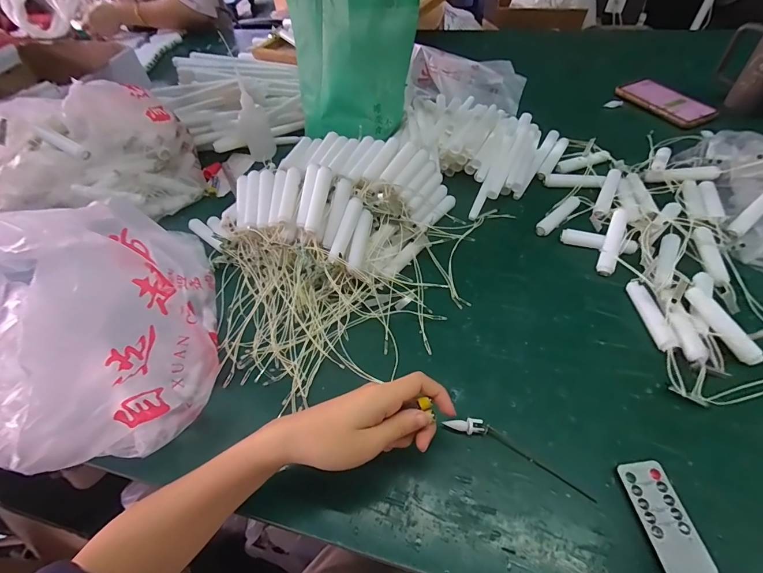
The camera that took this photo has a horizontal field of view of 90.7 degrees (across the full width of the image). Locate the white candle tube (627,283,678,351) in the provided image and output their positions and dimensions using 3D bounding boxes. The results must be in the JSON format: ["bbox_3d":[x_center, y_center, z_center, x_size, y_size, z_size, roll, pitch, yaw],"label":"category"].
[{"bbox_3d":[0.299,0.033,0.419,0.016,0.015,0.089,-3,50,3],"label":"white candle tube"}]

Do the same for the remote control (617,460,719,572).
[{"bbox_3d":[0.231,0.189,0.308,0.040,0.009,0.084,-8,50,-1],"label":"remote control"}]

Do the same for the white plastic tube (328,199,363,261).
[{"bbox_3d":[-0.044,-0.072,0.472,0.016,0.012,0.091,15,72,17],"label":"white plastic tube"}]

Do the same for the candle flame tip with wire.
[{"bbox_3d":[0.126,0.151,0.348,0.137,0.011,0.020,20,55,20],"label":"candle flame tip with wire"}]

